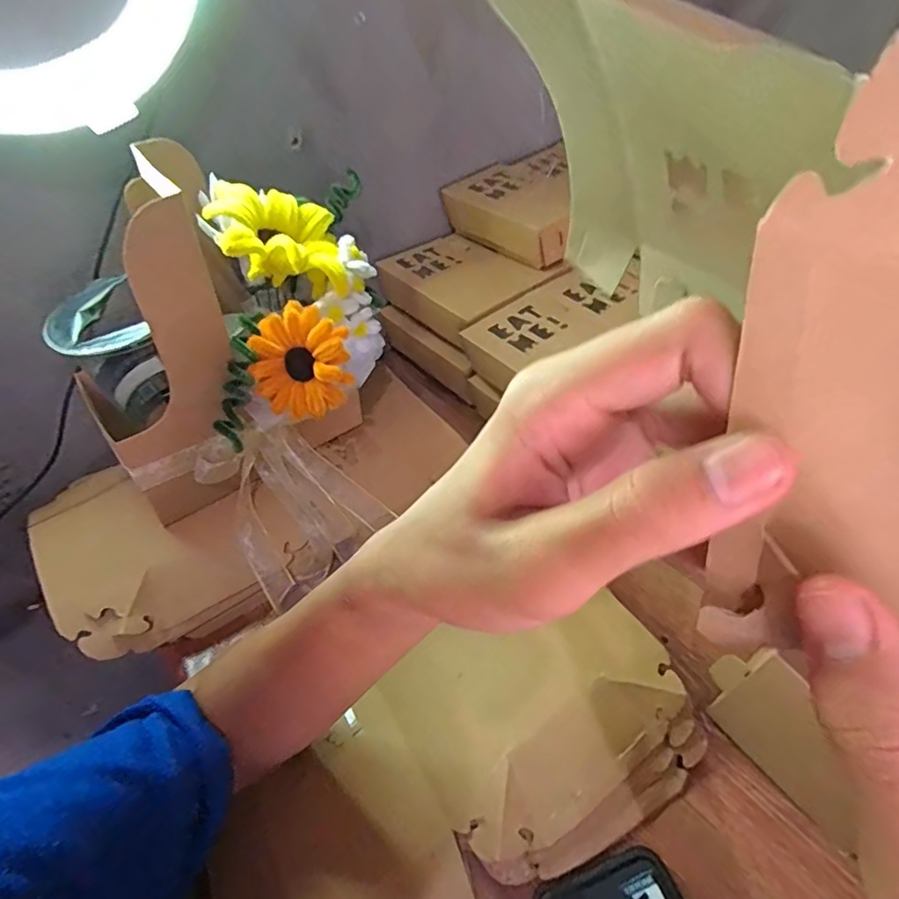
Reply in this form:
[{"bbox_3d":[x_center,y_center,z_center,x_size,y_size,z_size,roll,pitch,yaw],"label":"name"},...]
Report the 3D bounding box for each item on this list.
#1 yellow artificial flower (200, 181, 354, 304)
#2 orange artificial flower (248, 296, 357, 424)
[{"bbox_3d":[-0.114,-0.143,0.381,0.089,0.066,0.094,-13,45,-8],"label":"yellow artificial flower"},{"bbox_3d":[-0.100,-0.059,0.370,0.066,0.072,0.025,8,18,13],"label":"orange artificial flower"}]

